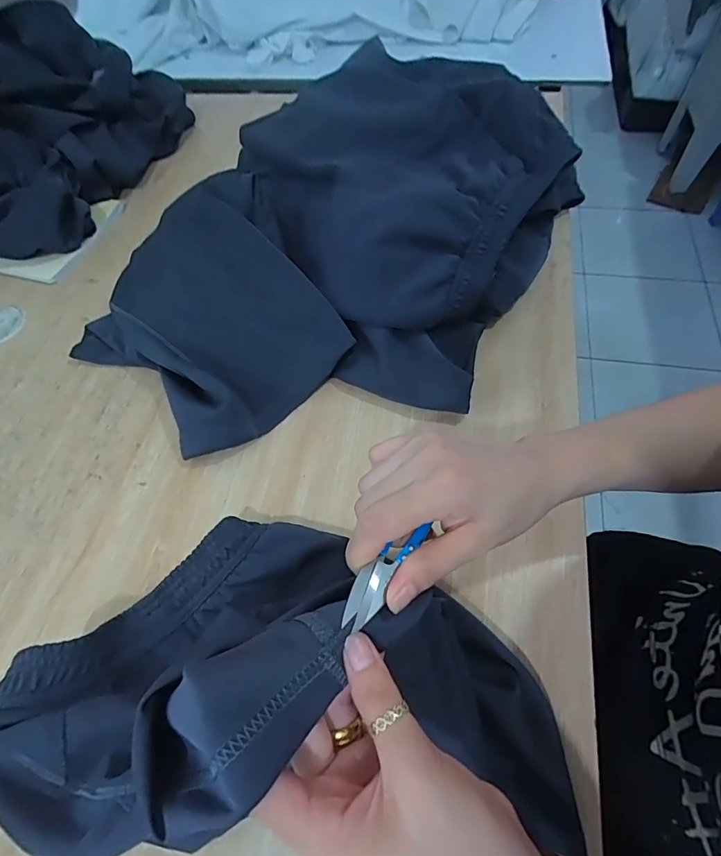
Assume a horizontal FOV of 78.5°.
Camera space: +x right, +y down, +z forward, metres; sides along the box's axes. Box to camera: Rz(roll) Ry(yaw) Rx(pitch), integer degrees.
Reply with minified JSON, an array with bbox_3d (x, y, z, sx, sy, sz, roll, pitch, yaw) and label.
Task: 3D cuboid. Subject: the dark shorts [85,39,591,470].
[{"bbox_3d":[-0.026,-0.204,0.484,0.383,0.148,0.501,33,67,21],"label":"dark shorts"}]

